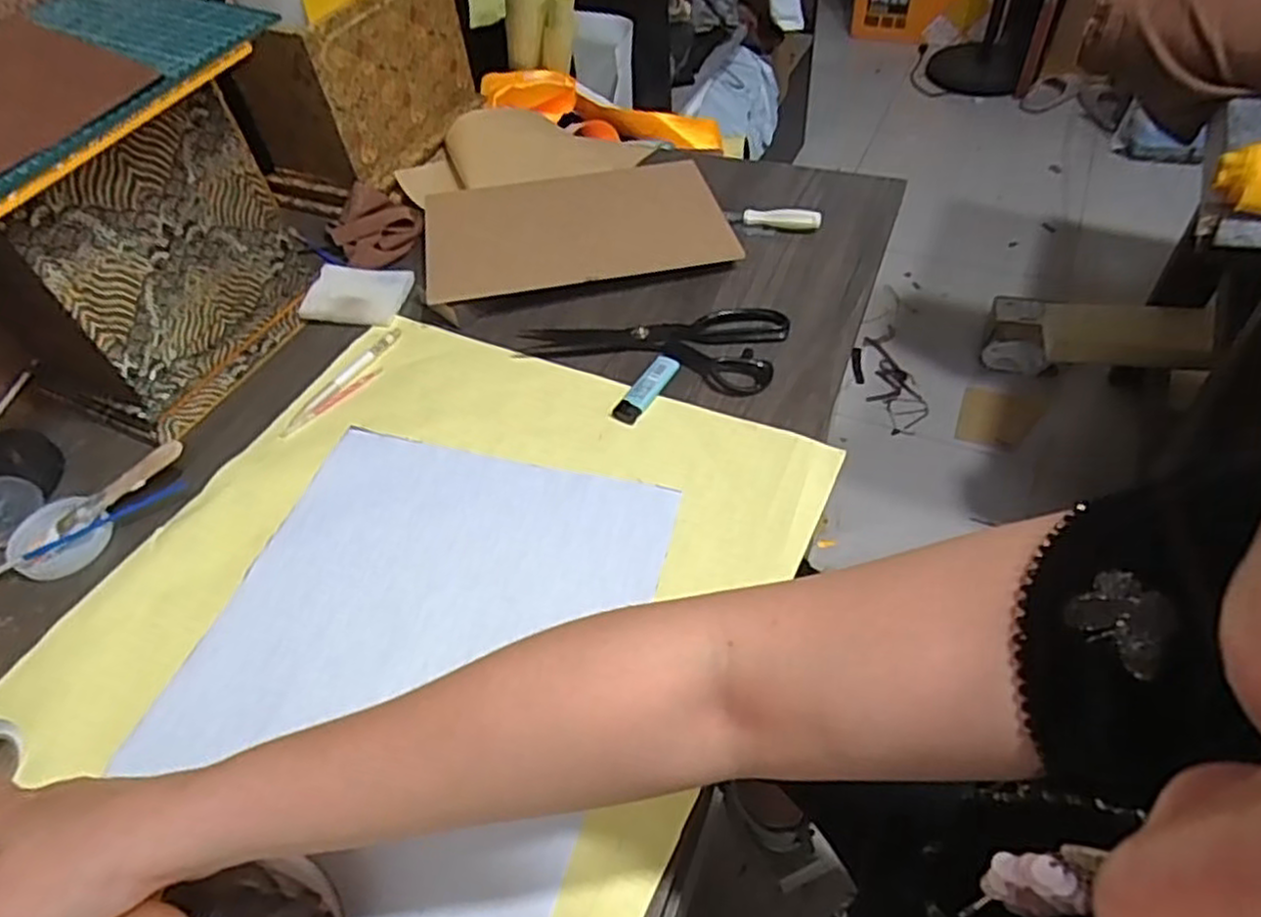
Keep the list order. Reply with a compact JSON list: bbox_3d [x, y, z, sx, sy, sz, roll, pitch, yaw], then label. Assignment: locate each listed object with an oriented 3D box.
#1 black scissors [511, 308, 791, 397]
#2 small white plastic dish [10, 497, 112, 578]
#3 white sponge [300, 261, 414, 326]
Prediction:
[{"bbox_3d":[0.018,-0.108,0.690,0.237,0.014,0.101,7,51,12],"label":"black scissors"},{"bbox_3d":[-0.458,0.062,0.599,0.065,0.021,0.067,-3,50,4],"label":"small white plastic dish"},{"bbox_3d":[-0.280,-0.171,0.770,0.095,0.009,0.077,11,61,-1],"label":"white sponge"}]

